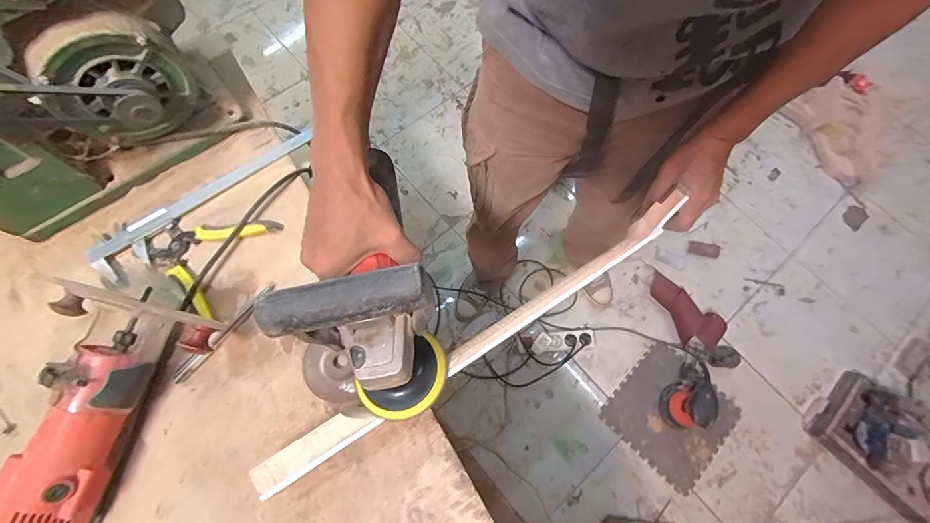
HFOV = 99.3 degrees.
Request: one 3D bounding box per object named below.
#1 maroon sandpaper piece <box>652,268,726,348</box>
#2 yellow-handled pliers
[{"bbox_3d":[0.660,0.142,1.195,0.135,0.032,0.251,-30,62,-11],"label":"maroon sandpaper piece"},{"bbox_3d":[-0.331,-0.018,0.500,0.133,0.014,0.136,27,74,6],"label":"yellow-handled pliers"}]

